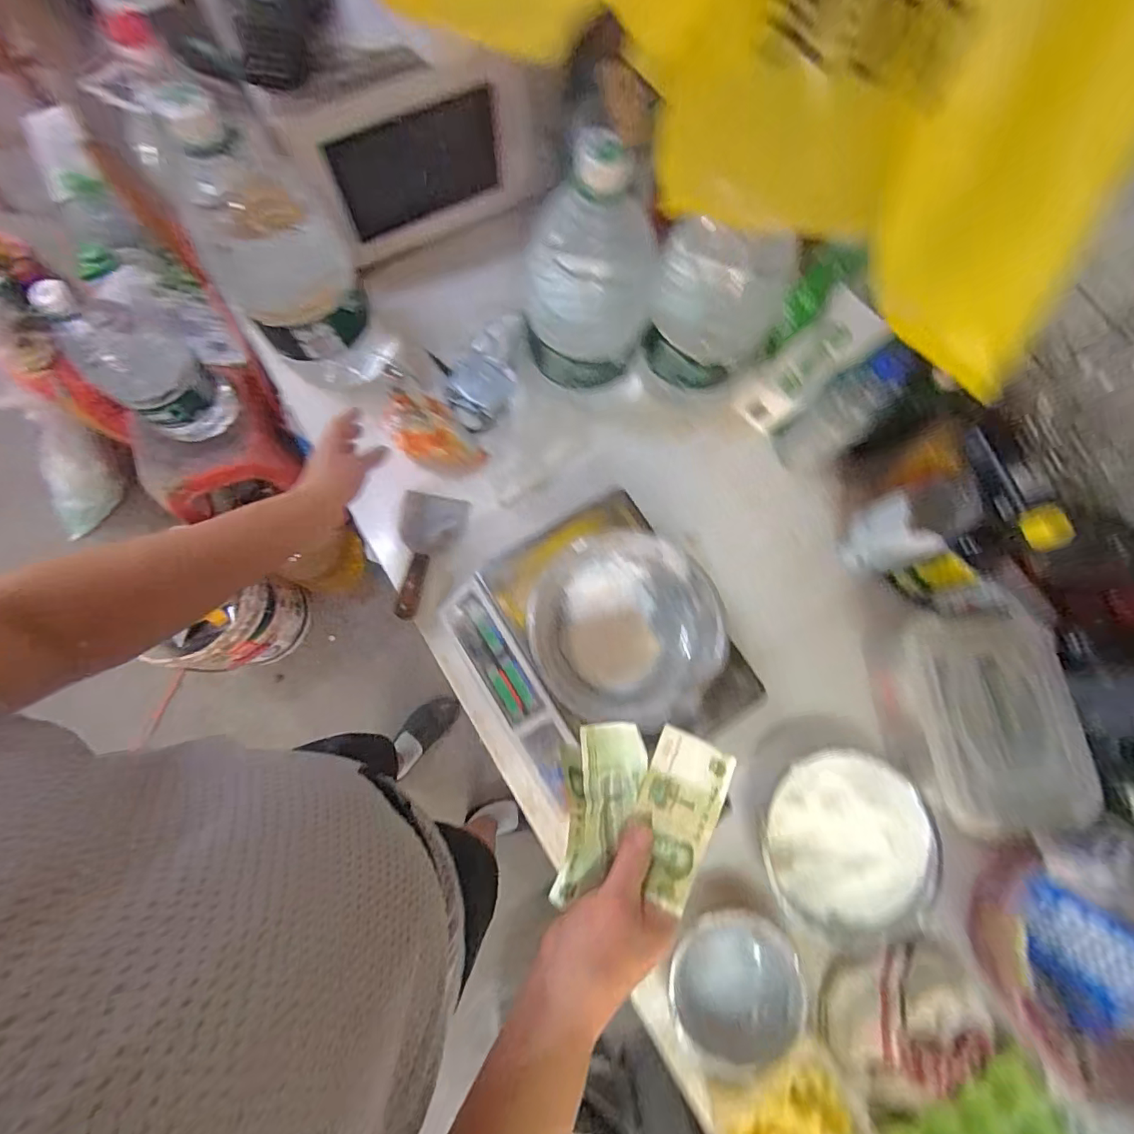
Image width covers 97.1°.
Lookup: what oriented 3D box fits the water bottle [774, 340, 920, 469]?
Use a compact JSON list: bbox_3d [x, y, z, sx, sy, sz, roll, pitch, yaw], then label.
[{"bbox_3d":[0.373,-0.209,0.689,0.065,0.219,0.081,-26,78,-7],"label":"water bottle"}]

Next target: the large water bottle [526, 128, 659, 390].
[{"bbox_3d":[0.034,-0.359,0.651,0.177,0.340,0.138,4,76,0],"label":"large water bottle"}]

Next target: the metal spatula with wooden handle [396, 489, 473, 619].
[{"bbox_3d":[-0.211,-0.018,0.745,0.096,0.015,0.192,8,77,1],"label":"metal spatula with wooden handle"}]

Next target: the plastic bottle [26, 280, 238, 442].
[{"bbox_3d":[-0.814,-0.388,0.960,0.153,0.374,0.178,39,79,8],"label":"plastic bottle"}]

